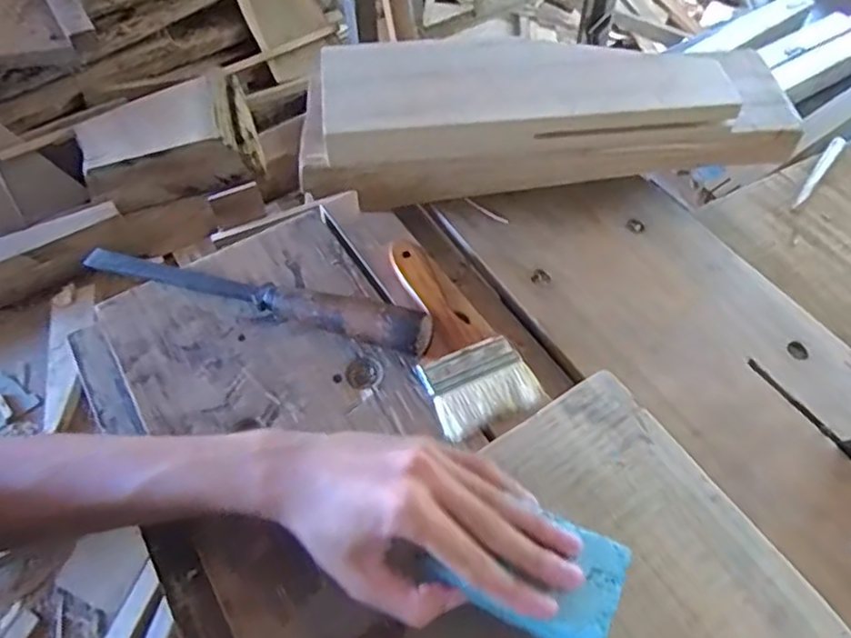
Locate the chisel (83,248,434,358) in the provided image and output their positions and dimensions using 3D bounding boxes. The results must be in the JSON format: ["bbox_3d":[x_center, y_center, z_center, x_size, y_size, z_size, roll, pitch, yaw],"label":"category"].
[{"bbox_3d":[-0.145,-0.022,0.527,0.308,0.033,0.026,14,57,11],"label":"chisel"}]

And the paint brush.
[{"bbox_3d":[0.014,0.006,0.514,0.076,0.011,0.179,-23,57,-14],"label":"paint brush"}]

